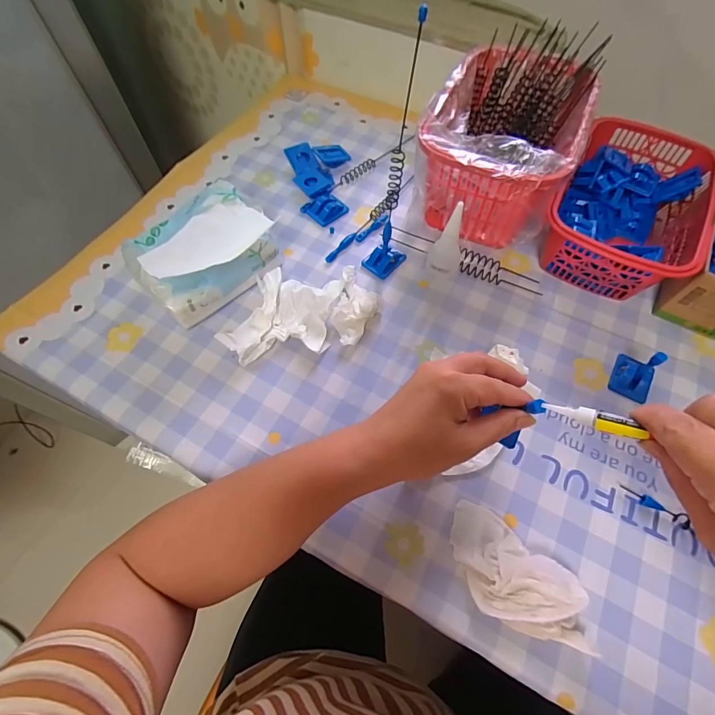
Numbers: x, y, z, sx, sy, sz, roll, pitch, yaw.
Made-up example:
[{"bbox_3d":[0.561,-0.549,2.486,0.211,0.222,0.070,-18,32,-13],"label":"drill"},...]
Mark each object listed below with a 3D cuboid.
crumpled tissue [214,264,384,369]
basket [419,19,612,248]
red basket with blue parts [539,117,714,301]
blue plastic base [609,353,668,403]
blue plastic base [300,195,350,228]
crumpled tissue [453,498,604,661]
[{"bbox_3d":[-0.061,-0.048,0.392,0.155,0.030,0.094,-6,64,-2],"label":"crumpled tissue"},{"bbox_3d":[0.171,-0.251,0.446,0.149,0.120,0.244,24,66,12],"label":"basket"},{"bbox_3d":[0.298,-0.164,0.424,0.141,0.074,0.205,28,67,14],"label":"red basket with blue parts"},{"bbox_3d":[0.269,0.014,0.358,0.035,0.043,0.043,36,69,17],"label":"blue plastic base"},{"bbox_3d":[-0.040,-0.189,0.475,0.046,0.014,0.040,-41,70,-17],"label":"blue plastic base"},{"bbox_3d":[0.121,0.164,0.290,0.103,0.020,0.069,22,66,11],"label":"crumpled tissue"}]

